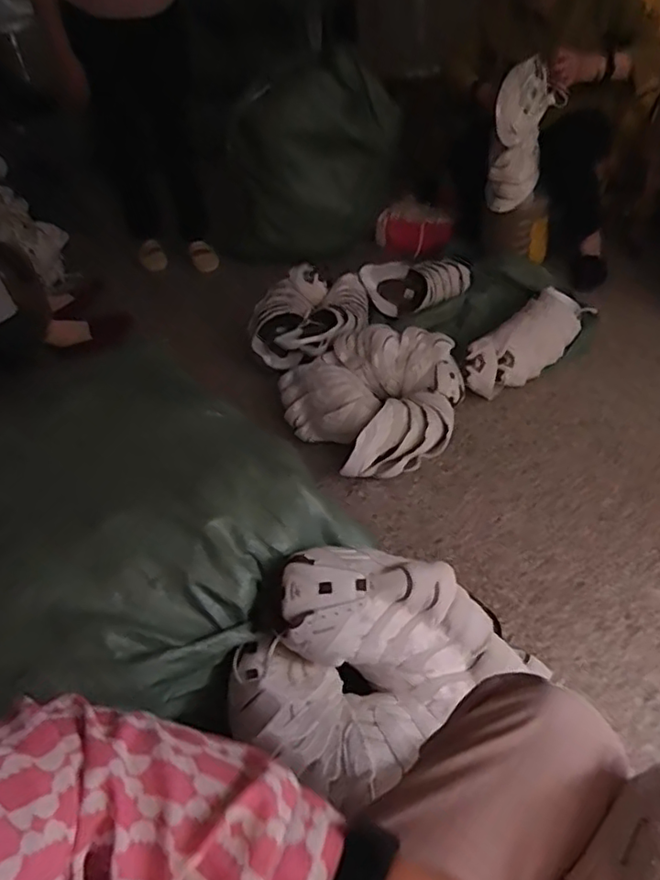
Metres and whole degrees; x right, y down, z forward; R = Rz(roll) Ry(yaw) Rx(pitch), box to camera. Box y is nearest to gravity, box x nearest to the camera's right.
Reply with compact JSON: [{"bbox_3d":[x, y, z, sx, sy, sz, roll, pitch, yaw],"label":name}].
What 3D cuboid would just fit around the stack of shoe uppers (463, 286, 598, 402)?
[{"bbox_3d":[0.508,-0.253,1.483,0.126,0.121,0.495,27,50,36],"label":"stack of shoe uppers"}]

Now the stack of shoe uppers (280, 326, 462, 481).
[{"bbox_3d":[0.110,-0.104,1.341,0.383,0.148,0.360,-28,43,-24],"label":"stack of shoe uppers"}]

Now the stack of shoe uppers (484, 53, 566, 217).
[{"bbox_3d":[0.509,-0.815,1.624,0.179,0.355,0.110,-16,43,-13],"label":"stack of shoe uppers"}]

